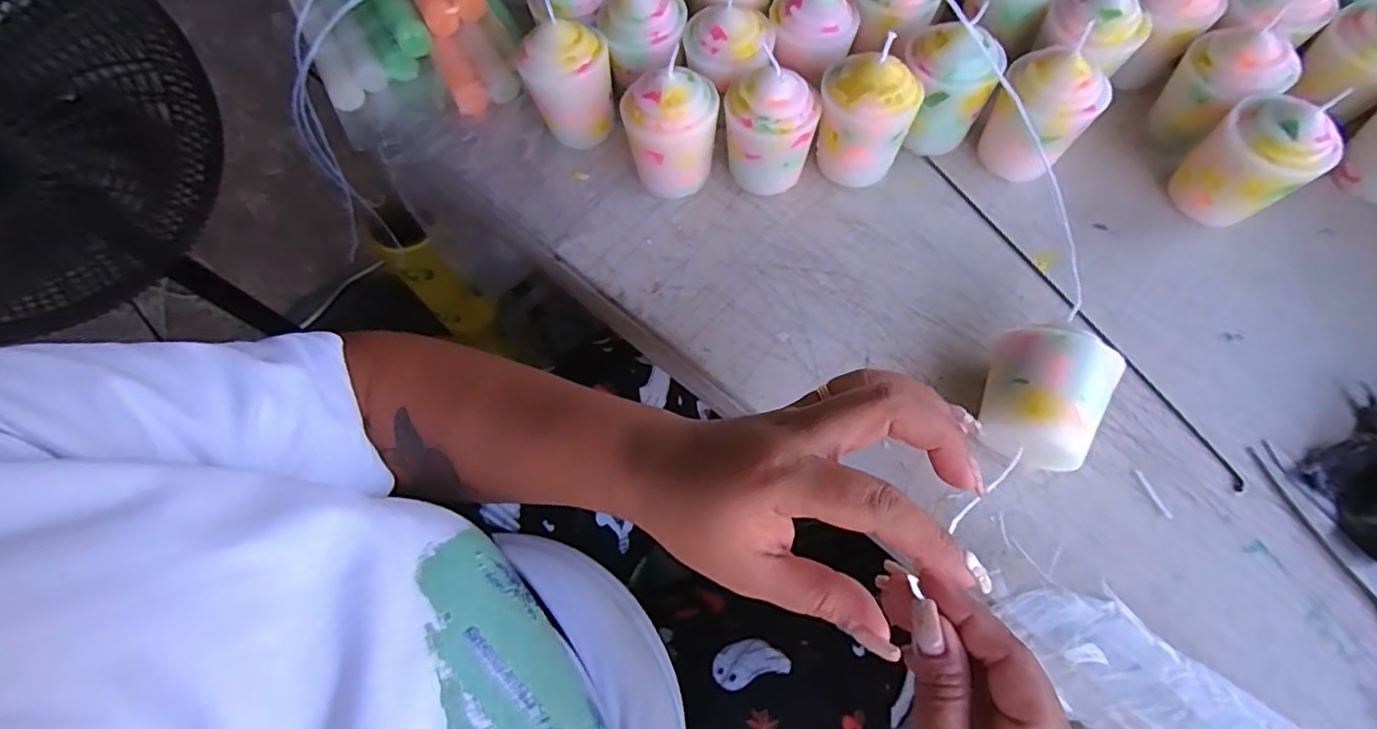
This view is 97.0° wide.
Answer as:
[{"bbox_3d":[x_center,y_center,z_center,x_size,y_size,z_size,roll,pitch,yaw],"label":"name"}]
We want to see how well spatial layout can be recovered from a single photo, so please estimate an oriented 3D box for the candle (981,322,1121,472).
[{"bbox_3d":[0.176,0.017,0.306,0.054,0.054,0.056,22,71,12],"label":"candle"}]

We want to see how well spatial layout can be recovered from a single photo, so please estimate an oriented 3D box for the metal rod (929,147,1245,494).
[{"bbox_3d":[0.226,-0.037,0.362,0.009,0.009,0.253,-28,69,-8],"label":"metal rod"}]

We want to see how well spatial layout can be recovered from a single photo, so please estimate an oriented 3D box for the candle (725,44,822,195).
[{"bbox_3d":[0.052,-0.150,0.381,0.055,0.072,0.059,13,67,8],"label":"candle"}]

